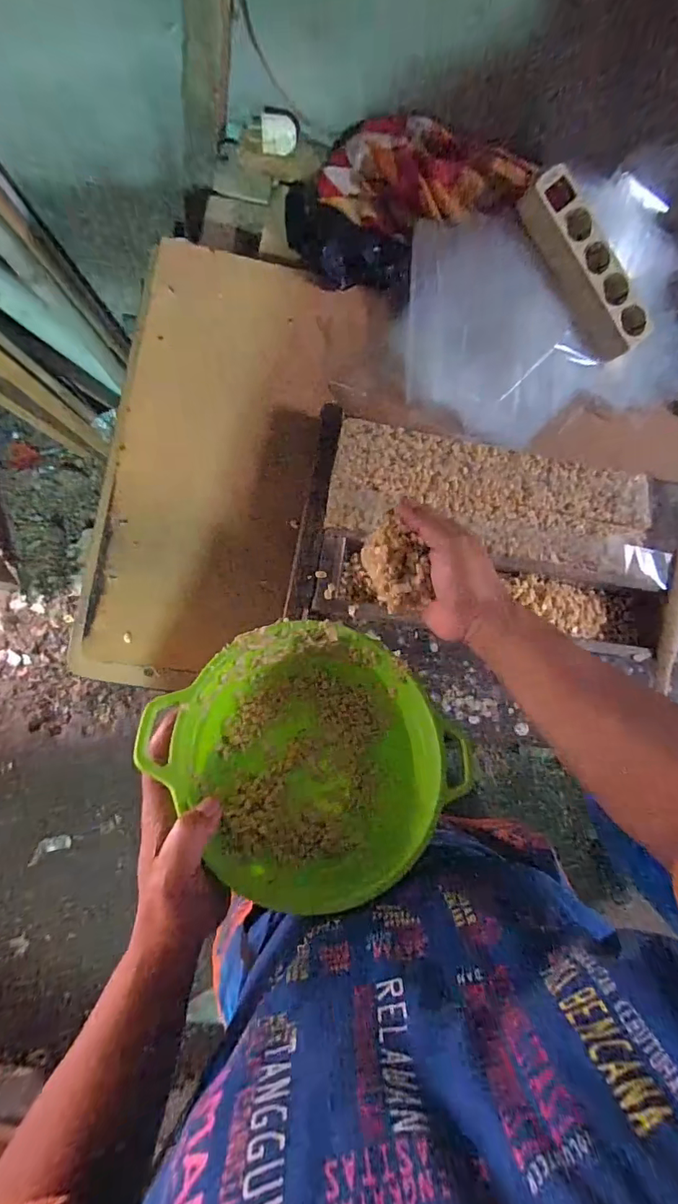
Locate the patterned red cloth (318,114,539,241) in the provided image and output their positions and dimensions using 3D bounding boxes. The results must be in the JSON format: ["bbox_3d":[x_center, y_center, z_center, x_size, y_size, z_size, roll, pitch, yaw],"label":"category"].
[{"bbox_3d":[0.106,-0.526,0.581,0.250,0.053,0.126,9,83,-5],"label":"patterned red cloth"}]

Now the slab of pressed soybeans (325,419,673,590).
[{"bbox_3d":[0.182,-0.107,0.521,0.378,0.016,0.131,9,83,-5],"label":"slab of pressed soybeans"}]

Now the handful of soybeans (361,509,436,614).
[{"bbox_3d":[0.048,-0.030,0.408,0.046,0.038,0.084,-12,86,-7],"label":"handful of soybeans"}]

